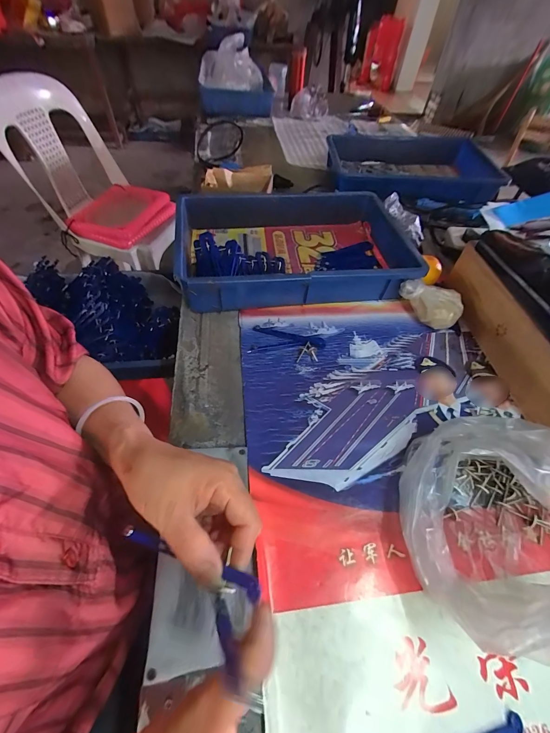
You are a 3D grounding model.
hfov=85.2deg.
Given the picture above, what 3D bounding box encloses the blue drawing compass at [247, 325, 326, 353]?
[{"bbox_3d":[0.020,-0.036,0.484,0.119,0.007,0.057,11,54,4],"label":"blue drawing compass"}]

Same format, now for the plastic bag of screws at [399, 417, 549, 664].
[{"bbox_3d":[0.226,0.152,0.295,0.184,0.118,0.216,34,59,20],"label":"plastic bag of screws"}]

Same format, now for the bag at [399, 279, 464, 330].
[{"bbox_3d":[0.276,-0.112,0.528,0.078,0.061,0.102,-33,62,-25],"label":"bag"}]

